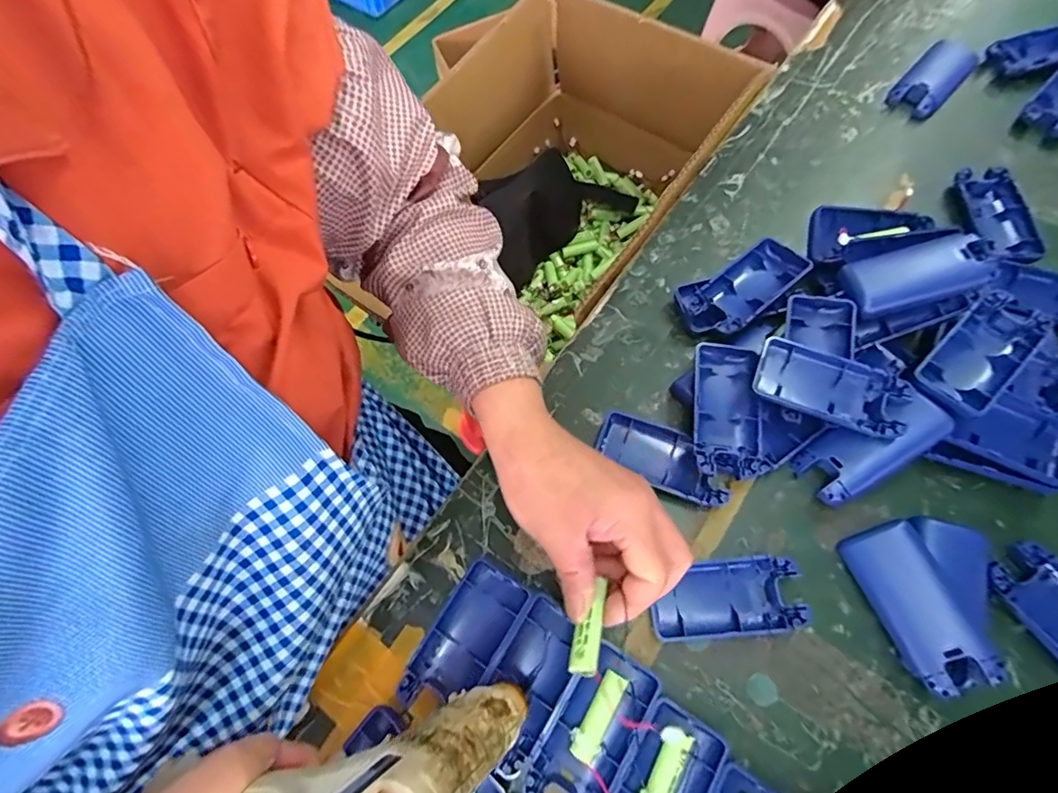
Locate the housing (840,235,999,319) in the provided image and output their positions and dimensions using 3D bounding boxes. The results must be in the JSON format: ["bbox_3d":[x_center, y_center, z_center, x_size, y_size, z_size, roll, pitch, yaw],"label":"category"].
[{"bbox_3d":[0.267,-0.084,0.358,0.088,0.028,0.040,-14,66,10],"label":"housing"}]

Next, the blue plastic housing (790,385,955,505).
[{"bbox_3d":[0.221,0.031,0.328,0.089,0.023,0.040,-32,68,7],"label":"blue plastic housing"}]

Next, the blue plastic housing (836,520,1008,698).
[{"bbox_3d":[0.228,0.123,0.303,0.044,0.015,0.089,-30,57,21],"label":"blue plastic housing"}]

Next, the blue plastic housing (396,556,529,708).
[{"bbox_3d":[-0.040,0.152,0.320,0.041,0.013,0.090,30,71,15],"label":"blue plastic housing"}]

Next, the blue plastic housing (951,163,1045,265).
[{"bbox_3d":[0.379,-0.144,0.411,0.035,0.019,0.092,-8,66,0],"label":"blue plastic housing"}]

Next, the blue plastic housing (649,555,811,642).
[{"bbox_3d":[0.121,0.126,0.320,0.090,0.013,0.042,-6,66,0],"label":"blue plastic housing"}]

